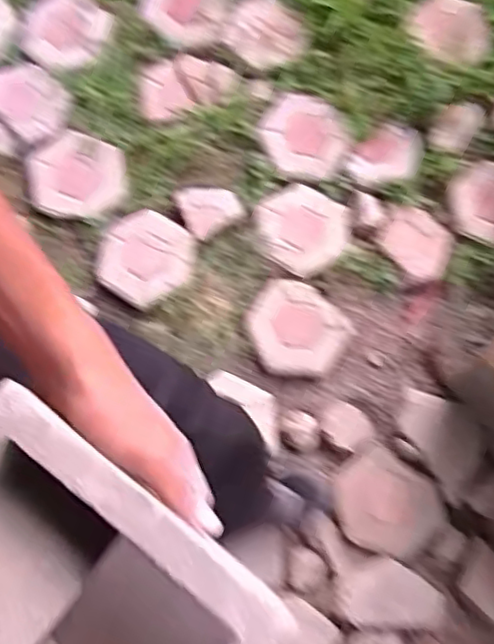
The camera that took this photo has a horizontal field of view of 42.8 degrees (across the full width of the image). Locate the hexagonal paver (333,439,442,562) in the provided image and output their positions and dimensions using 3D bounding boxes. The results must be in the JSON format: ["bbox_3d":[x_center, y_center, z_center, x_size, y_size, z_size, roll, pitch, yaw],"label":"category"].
[{"bbox_3d":[0.280,0.366,1.251,0.217,0.037,0.178,34,79,6],"label":"hexagonal paver"}]

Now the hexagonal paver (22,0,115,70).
[{"bbox_3d":[-0.416,-0.669,1.445,0.182,0.026,0.181,40,79,7],"label":"hexagonal paver"}]

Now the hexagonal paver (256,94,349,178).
[{"bbox_3d":[0.130,-0.426,1.442,0.177,0.022,0.206,-29,80,-7],"label":"hexagonal paver"}]

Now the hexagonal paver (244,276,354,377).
[{"bbox_3d":[0.100,0.014,1.323,0.180,0.034,0.209,-39,81,-9],"label":"hexagonal paver"}]

